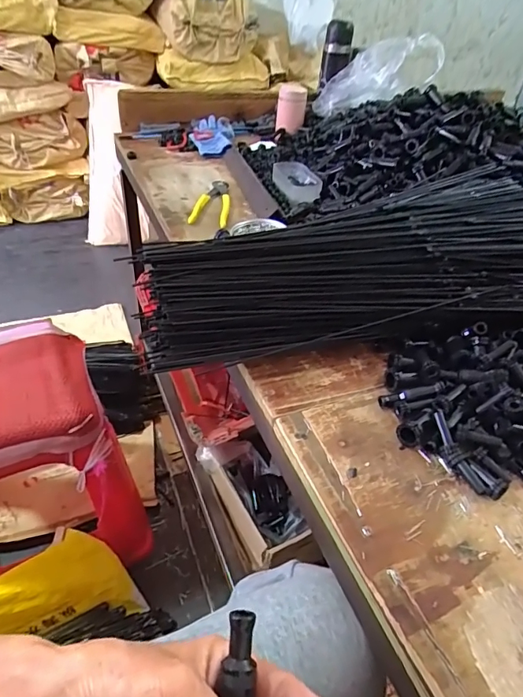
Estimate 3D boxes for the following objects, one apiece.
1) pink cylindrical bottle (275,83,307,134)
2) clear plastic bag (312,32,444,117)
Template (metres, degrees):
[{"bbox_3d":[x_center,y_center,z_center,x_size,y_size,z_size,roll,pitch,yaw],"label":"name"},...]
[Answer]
[{"bbox_3d":[0.069,-0.561,1.093,0.065,0.101,0.060,7,40,1],"label":"pink cylindrical bottle"},{"bbox_3d":[0.245,-0.593,1.015,0.276,0.120,0.054,3,20,28],"label":"clear plastic bag"}]

